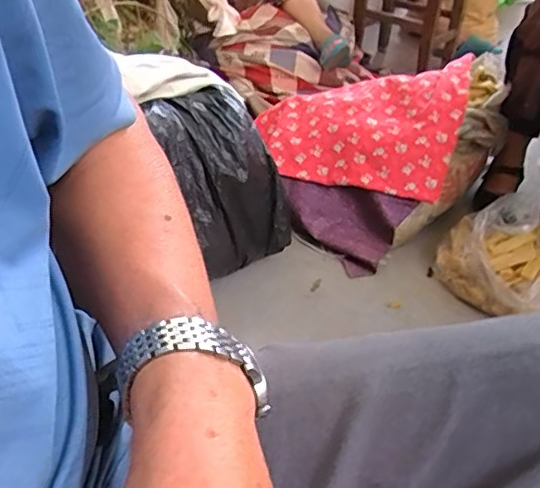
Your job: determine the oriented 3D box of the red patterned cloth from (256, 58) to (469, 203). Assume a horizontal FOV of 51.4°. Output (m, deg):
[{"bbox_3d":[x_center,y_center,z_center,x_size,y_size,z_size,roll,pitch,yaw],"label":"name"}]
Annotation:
[{"bbox_3d":[0.179,-0.276,1.220,0.441,0.156,0.324,13,39,15],"label":"red patterned cloth"}]

